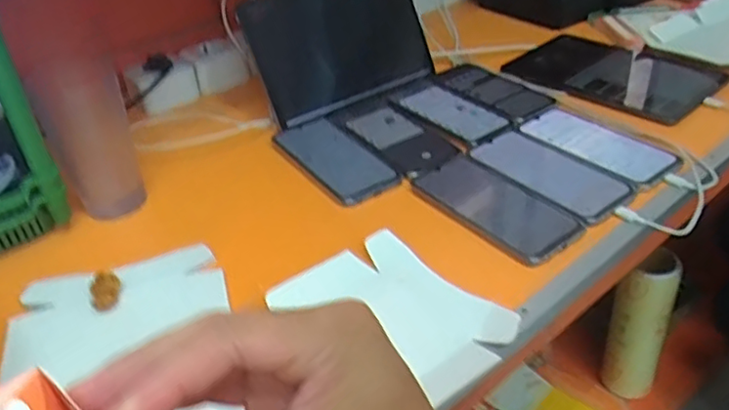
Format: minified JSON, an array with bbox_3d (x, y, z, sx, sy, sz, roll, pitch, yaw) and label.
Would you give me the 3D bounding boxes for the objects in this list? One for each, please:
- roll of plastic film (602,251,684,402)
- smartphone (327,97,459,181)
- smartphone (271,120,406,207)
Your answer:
[{"bbox_3d":[0.506,0.231,1.127,0.089,0.327,0.083,-2,36,1],"label":"roll of plastic film"},{"bbox_3d":[0.031,-0.090,0.723,0.080,0.010,0.174,-21,39,-24],"label":"smartphone"},{"bbox_3d":[-0.036,-0.055,0.687,0.084,0.004,0.171,-23,40,-25],"label":"smartphone"}]

